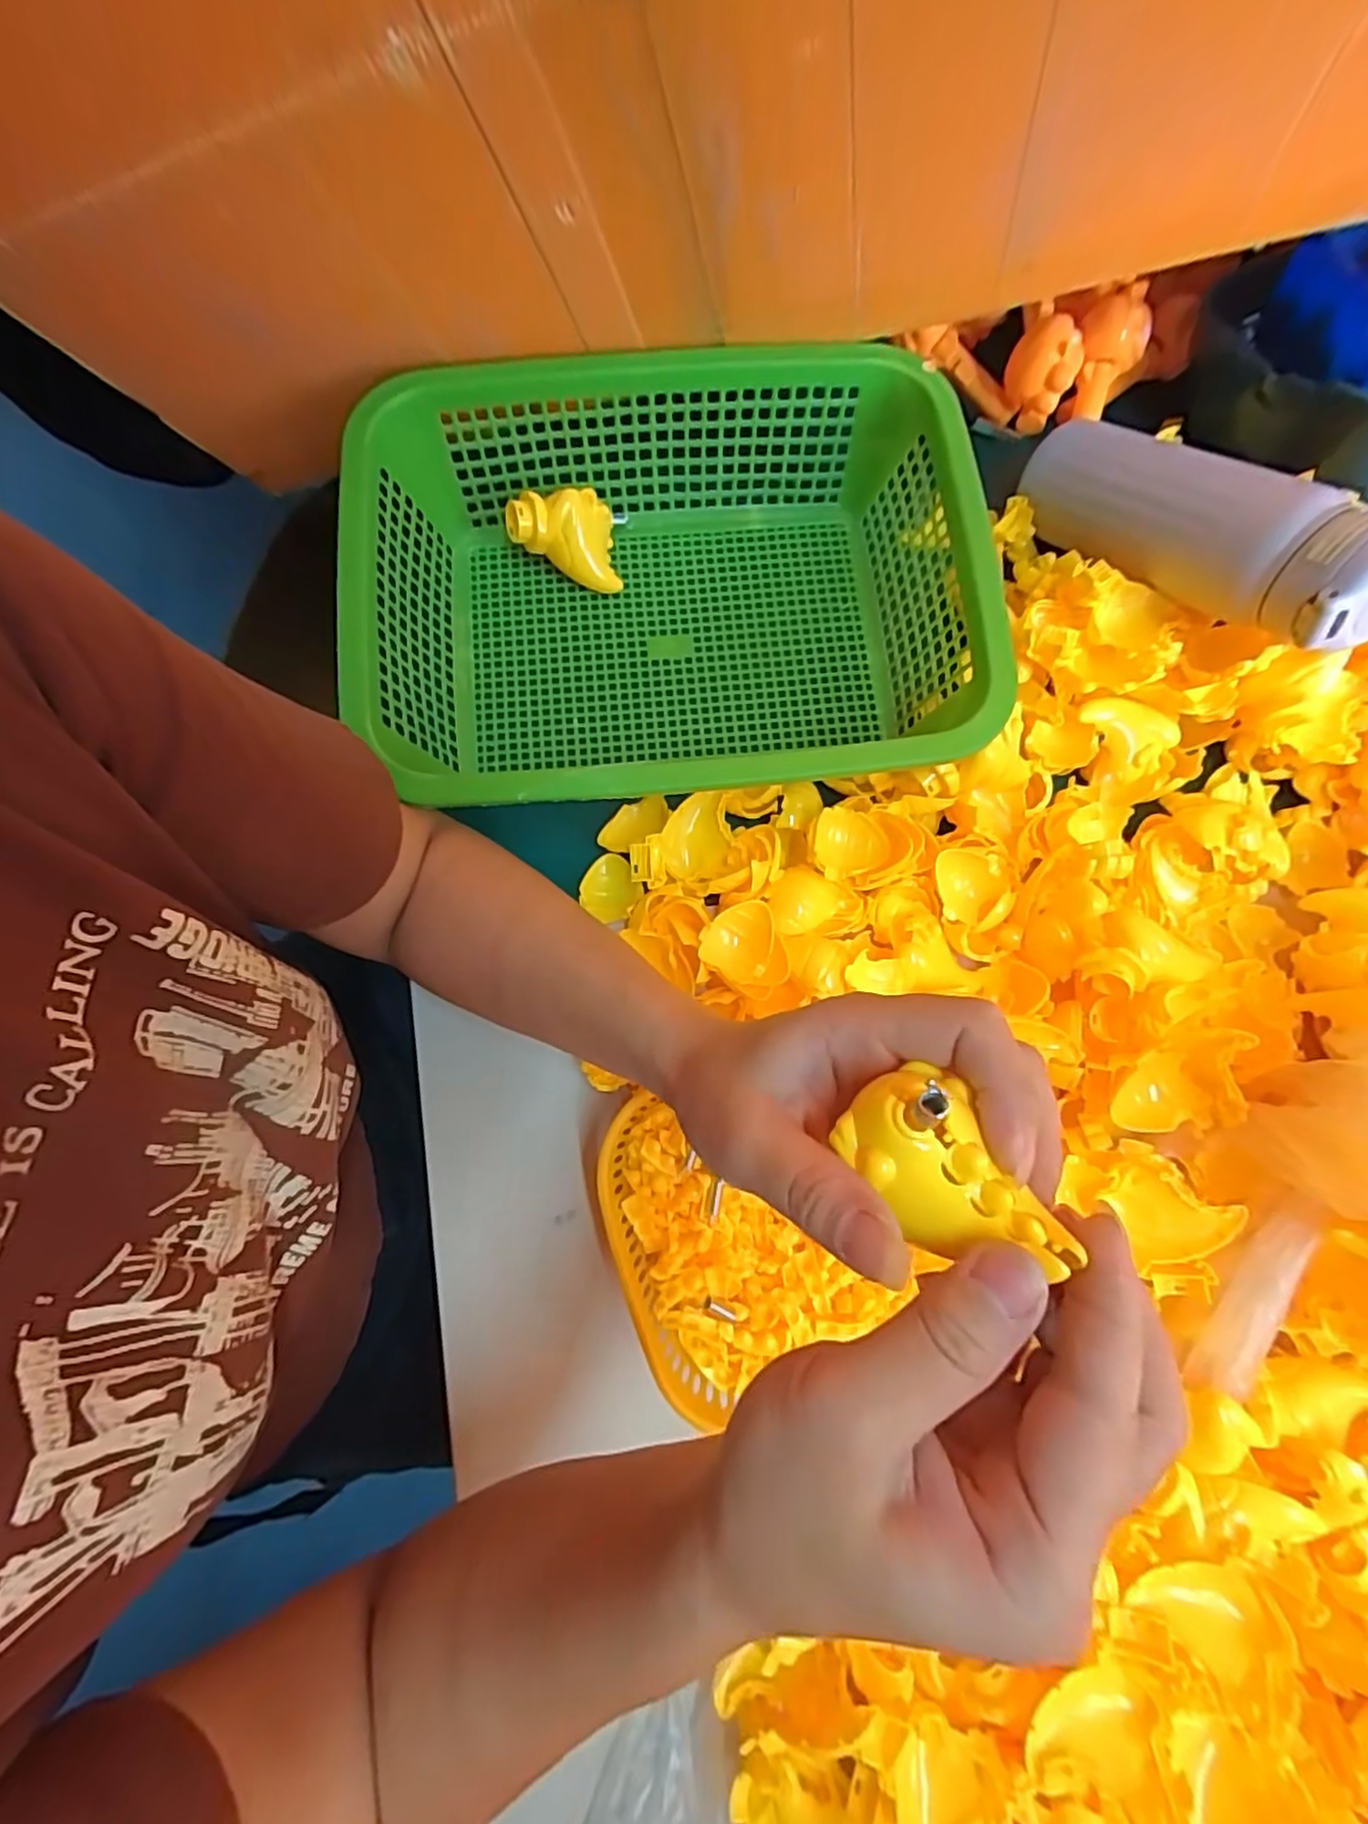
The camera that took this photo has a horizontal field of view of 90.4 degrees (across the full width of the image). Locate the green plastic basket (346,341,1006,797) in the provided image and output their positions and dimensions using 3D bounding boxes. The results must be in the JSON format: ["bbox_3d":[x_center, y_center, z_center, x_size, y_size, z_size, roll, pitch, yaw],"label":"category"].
[{"bbox_3d":[-0.006,-0.183,0.417,0.332,0.108,0.260,-6,77,0],"label":"green plastic basket"}]

